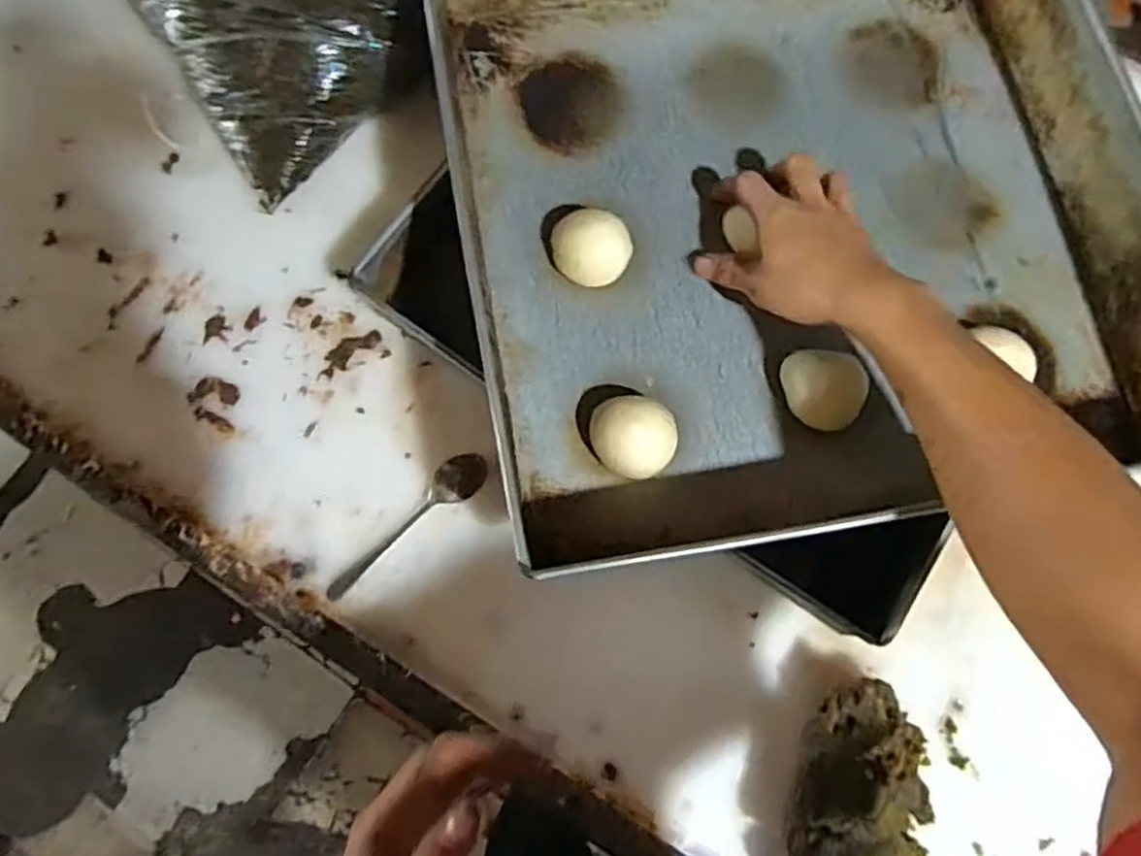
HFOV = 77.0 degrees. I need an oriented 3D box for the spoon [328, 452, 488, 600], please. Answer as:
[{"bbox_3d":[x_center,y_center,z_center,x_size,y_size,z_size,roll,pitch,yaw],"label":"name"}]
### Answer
[{"bbox_3d":[-0.109,0.067,0.487,0.032,0.012,0.134,43,79,9],"label":"spoon"}]

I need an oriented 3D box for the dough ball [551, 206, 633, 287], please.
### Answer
[{"bbox_3d":[0.014,-0.117,0.464,0.050,0.028,0.045,-1,76,-1],"label":"dough ball"}]

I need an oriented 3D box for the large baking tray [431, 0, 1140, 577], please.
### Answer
[{"bbox_3d":[0.140,-0.144,0.466,0.407,0.090,0.408,-9,76,-3],"label":"large baking tray"}]

